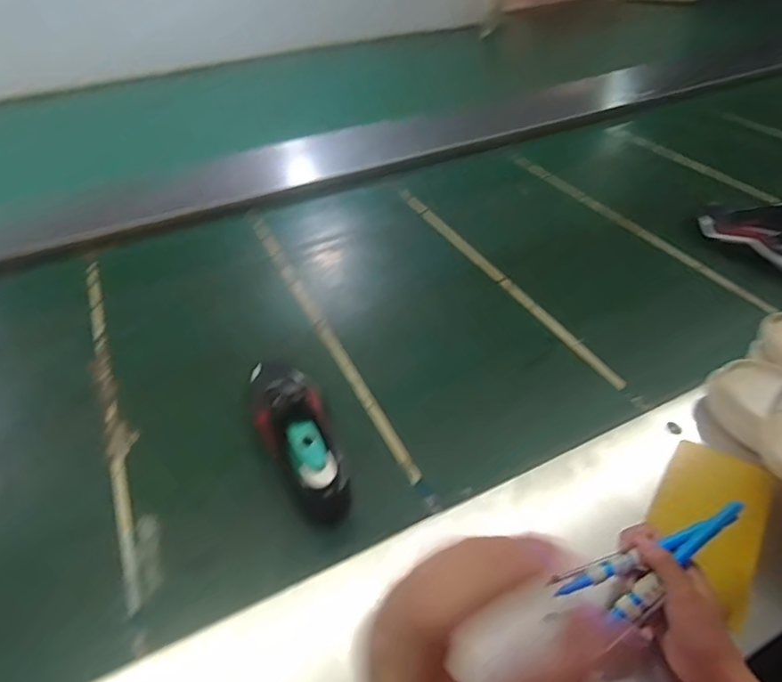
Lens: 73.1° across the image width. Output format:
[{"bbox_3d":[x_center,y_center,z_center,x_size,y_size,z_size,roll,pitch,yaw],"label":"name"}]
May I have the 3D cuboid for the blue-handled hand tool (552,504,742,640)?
[{"bbox_3d":[0.217,0.177,0.445,0.166,0.013,0.016,-27,39,1],"label":"blue-handled hand tool"}]

